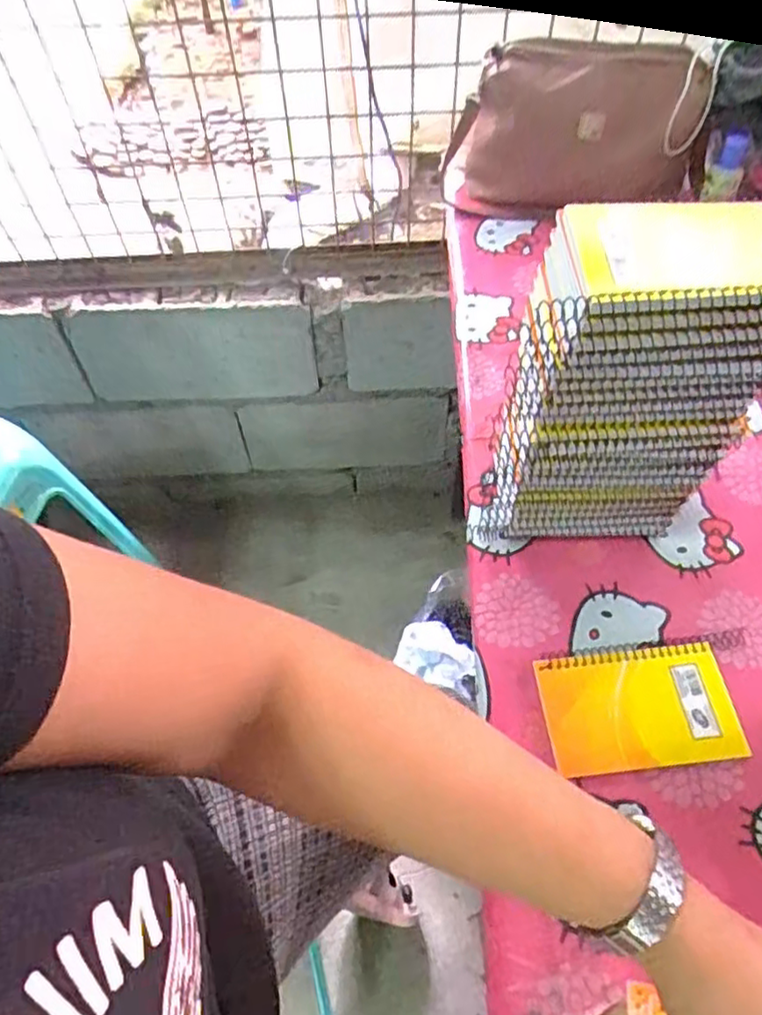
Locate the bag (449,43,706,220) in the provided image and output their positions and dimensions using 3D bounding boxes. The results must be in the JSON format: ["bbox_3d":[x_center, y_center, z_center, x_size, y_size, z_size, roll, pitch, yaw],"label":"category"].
[{"bbox_3d":[0.220,-0.427,0.756,0.287,0.169,0.101,15,58,14],"label":"bag"}]

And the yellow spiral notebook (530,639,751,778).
[{"bbox_3d":[0.182,0.143,0.464,0.128,0.010,0.082,-8,56,-1],"label":"yellow spiral notebook"}]

